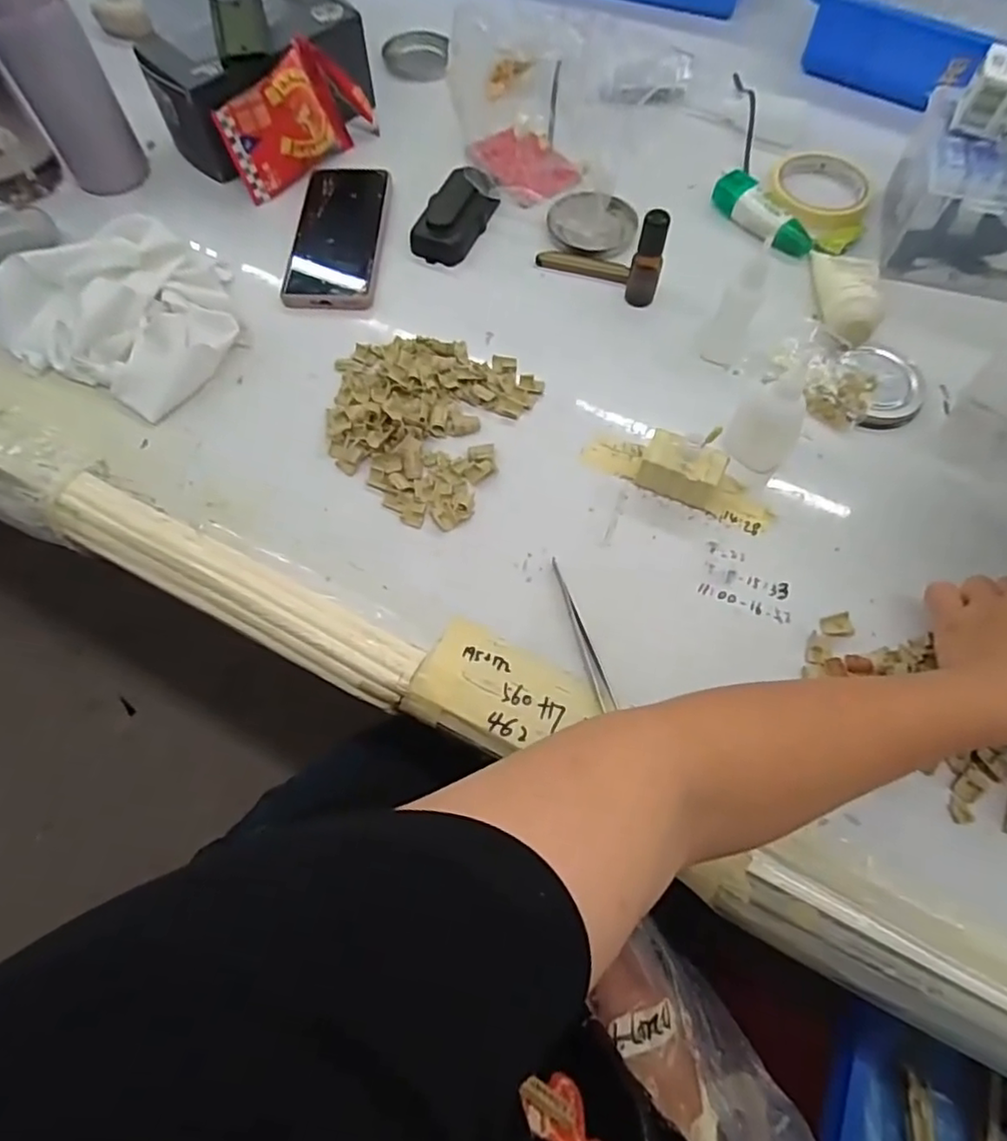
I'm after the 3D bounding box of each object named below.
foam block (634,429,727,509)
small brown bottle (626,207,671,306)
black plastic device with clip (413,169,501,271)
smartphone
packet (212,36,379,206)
[{"bbox_3d":[0.124,-0.070,0.427,0.054,0.037,0.036,21,67,9],"label":"foam block"},{"bbox_3d":[0.115,-0.246,0.490,0.025,0.070,0.022,14,66,7],"label":"small brown bottle"},{"bbox_3d":[-0.044,-0.312,0.541,0.049,0.027,0.088,20,67,9],"label":"black plastic device with clip"},{"bbox_3d":[-0.145,-0.300,0.545,0.077,0.005,0.175,1,65,1],"label":"smartphone"},{"bbox_3d":[-0.189,-0.412,0.562,0.041,0.083,0.146,14,60,38],"label":"packet"}]

